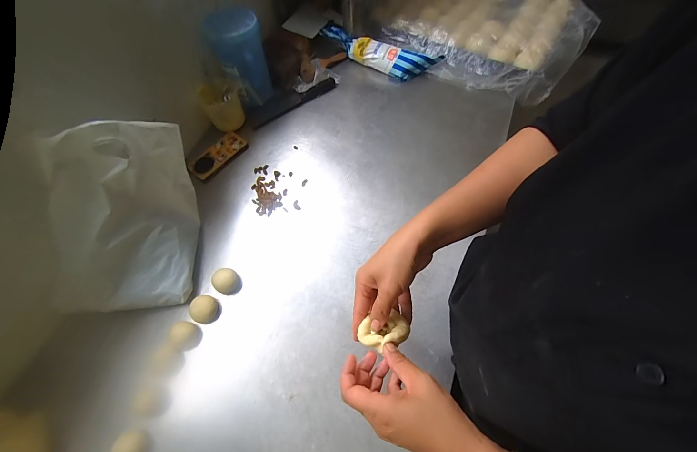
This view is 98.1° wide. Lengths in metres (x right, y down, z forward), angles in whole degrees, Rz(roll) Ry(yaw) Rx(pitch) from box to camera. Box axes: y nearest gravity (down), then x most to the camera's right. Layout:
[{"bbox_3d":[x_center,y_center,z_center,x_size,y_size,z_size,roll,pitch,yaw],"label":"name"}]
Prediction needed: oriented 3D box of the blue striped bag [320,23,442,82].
[{"bbox_3d":[0.101,-0.546,0.947,0.359,0.079,0.113,25,67,15],"label":"blue striped bag"}]

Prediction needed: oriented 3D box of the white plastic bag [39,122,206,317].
[{"bbox_3d":[-0.430,-0.015,0.594,0.158,0.291,0.313,-1,65,3],"label":"white plastic bag"}]

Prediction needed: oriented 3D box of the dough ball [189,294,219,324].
[{"bbox_3d":[-0.310,0.176,0.644,0.047,0.038,0.052,-12,63,-3],"label":"dough ball"}]

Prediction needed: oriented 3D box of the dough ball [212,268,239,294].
[{"bbox_3d":[-0.269,0.122,0.665,0.048,0.038,0.051,-1,63,3],"label":"dough ball"}]

